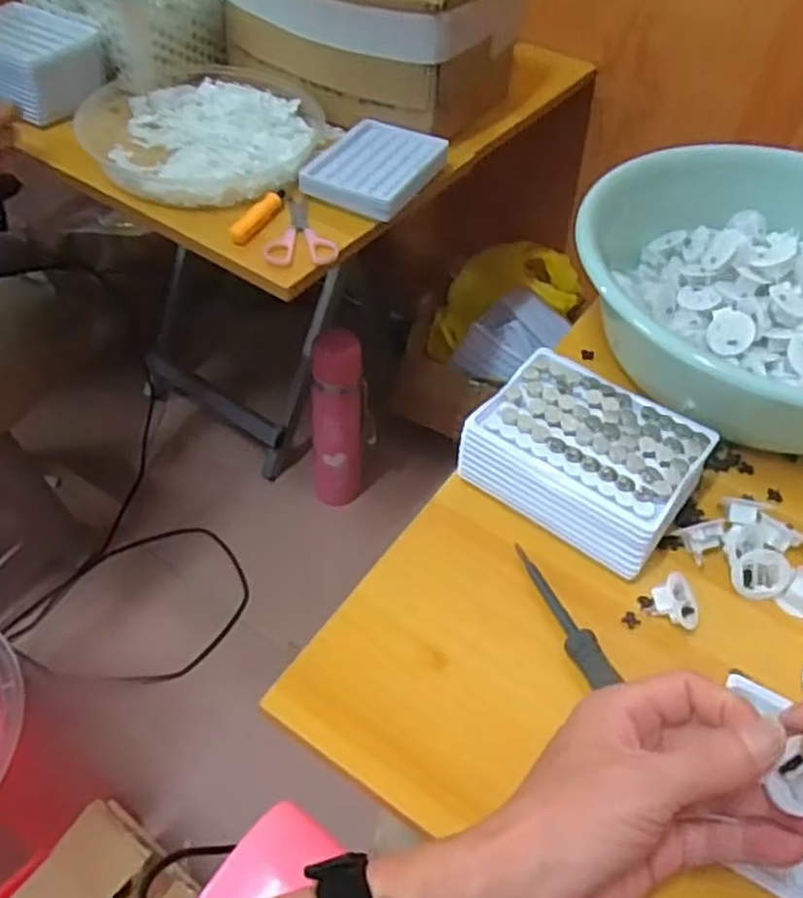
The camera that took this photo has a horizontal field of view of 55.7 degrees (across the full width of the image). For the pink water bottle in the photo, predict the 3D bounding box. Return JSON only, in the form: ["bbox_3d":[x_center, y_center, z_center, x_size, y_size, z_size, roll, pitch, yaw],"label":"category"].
[{"bbox_3d":[-0.082,-0.026,0.982,0.067,0.257,0.063,-1,49,-4],"label":"pink water bottle"}]

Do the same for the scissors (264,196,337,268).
[{"bbox_3d":[-0.090,-0.198,0.688,0.062,0.016,0.107,-1,49,-5],"label":"scissors"}]

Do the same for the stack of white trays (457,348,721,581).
[{"bbox_3d":[0.116,0.005,0.485,0.131,0.050,0.100,32,55,22],"label":"stack of white trays"}]

